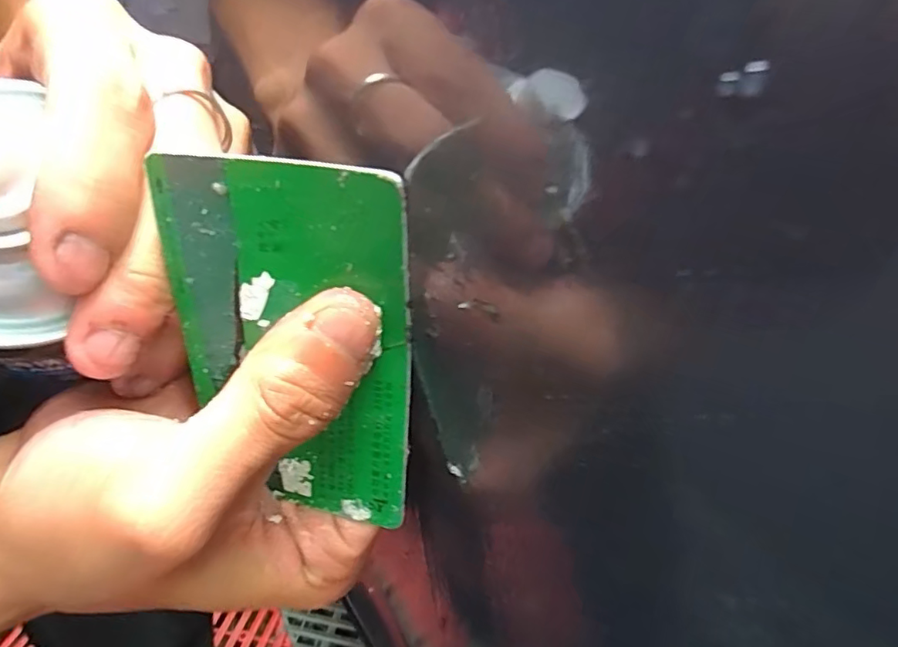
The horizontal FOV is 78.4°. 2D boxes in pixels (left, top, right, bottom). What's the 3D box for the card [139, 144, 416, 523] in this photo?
[{"bbox_3d":[-0.034,0.007,0.121,0.052,0.081,0.004,7,24,9],"label":"card"}]

